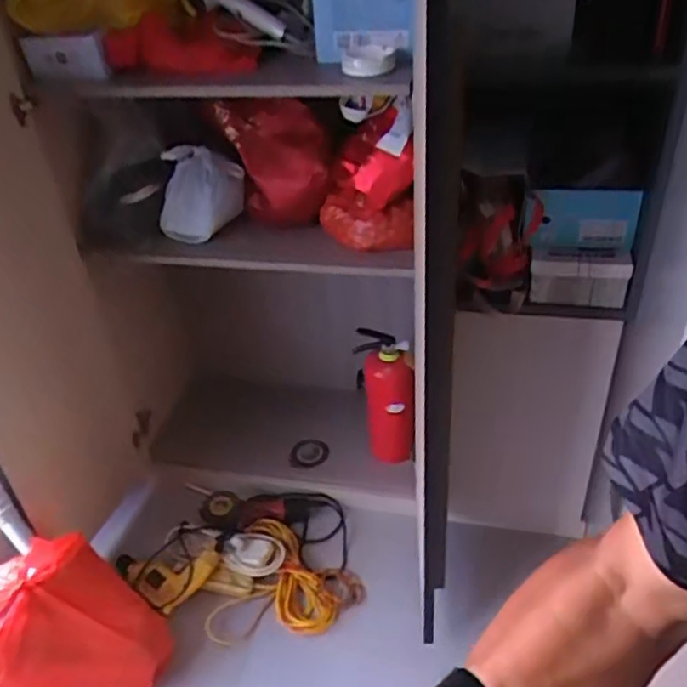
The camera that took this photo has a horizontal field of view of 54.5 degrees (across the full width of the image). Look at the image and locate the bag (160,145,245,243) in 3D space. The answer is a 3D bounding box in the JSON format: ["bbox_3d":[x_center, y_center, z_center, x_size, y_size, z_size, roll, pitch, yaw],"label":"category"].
[{"bbox_3d":[-0.285,-0.295,1.325,0.168,0.162,0.073,4,35,10],"label":"bag"}]

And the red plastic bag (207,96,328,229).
[{"bbox_3d":[-0.129,-0.345,1.283,0.219,0.248,0.104,15,38,24],"label":"red plastic bag"}]

